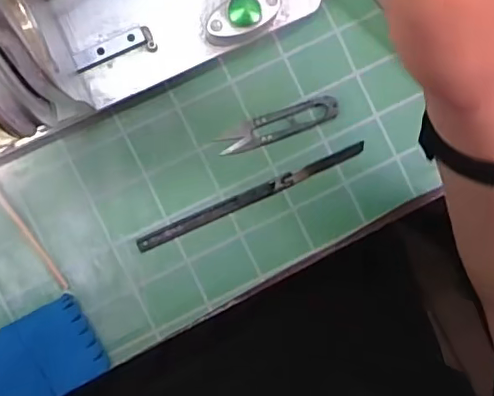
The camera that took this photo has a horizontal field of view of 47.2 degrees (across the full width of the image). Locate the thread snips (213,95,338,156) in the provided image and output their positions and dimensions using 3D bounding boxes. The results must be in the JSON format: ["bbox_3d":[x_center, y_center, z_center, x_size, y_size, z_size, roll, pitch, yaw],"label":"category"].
[{"bbox_3d":[0.025,-0.059,0.456,0.098,0.010,0.023,-19,92,-4],"label":"thread snips"}]

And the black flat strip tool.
[{"bbox_3d":[0.004,-0.002,0.458,0.196,0.006,0.012,-24,92,-4],"label":"black flat strip tool"}]

